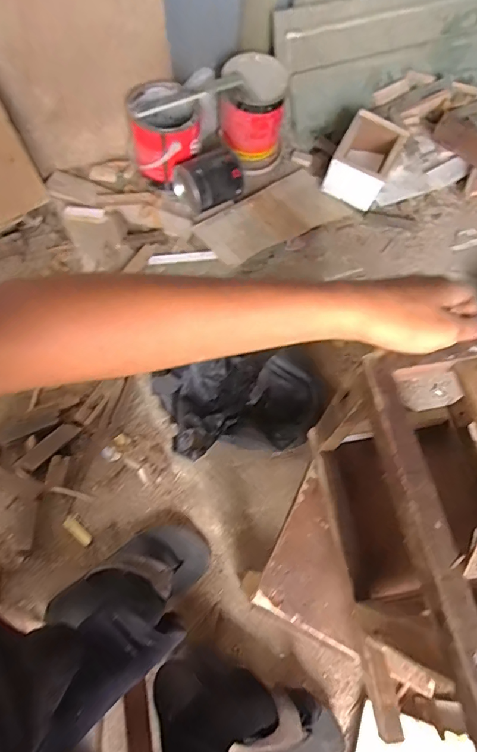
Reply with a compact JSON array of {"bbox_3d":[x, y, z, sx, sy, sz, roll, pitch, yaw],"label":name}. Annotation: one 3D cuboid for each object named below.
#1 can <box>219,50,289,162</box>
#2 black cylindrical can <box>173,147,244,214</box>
[{"bbox_3d":[0.033,-0.627,1.022,0.142,0.175,0.175,5,67,-3],"label":"can"},{"bbox_3d":[-0.065,-0.431,0.941,0.123,0.097,0.106,-30,73,-16],"label":"black cylindrical can"}]

